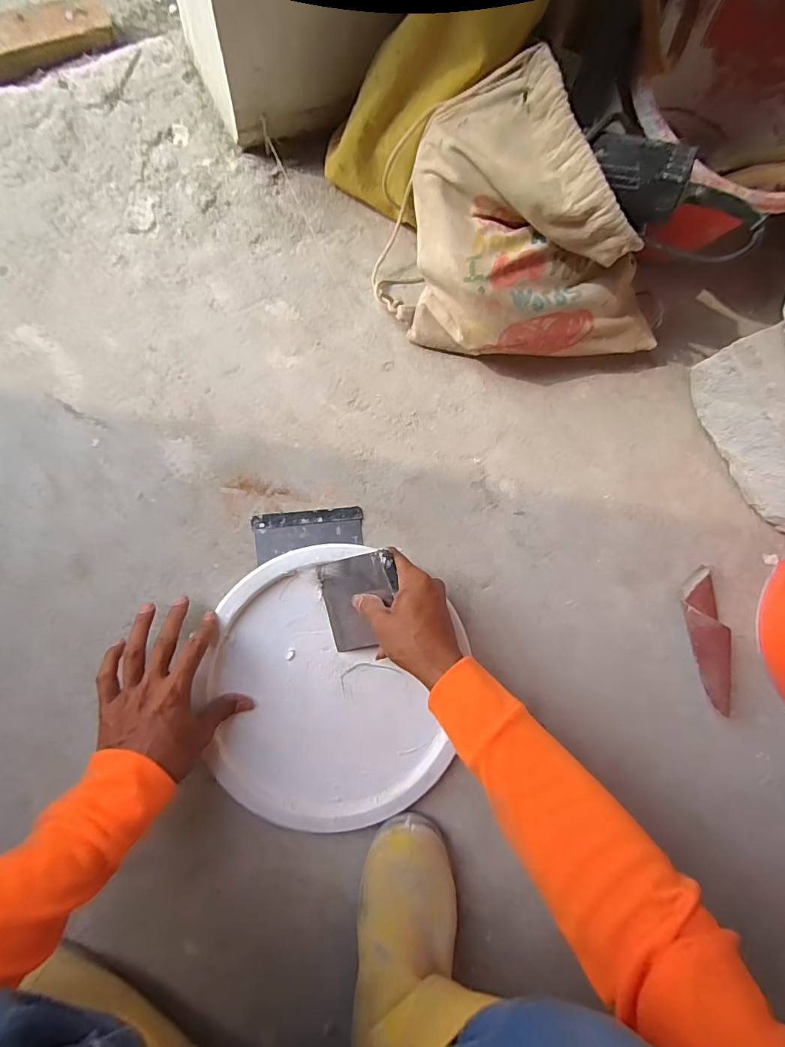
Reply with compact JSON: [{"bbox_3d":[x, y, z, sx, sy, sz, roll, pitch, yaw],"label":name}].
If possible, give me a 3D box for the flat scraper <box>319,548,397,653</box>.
[{"bbox_3d":[-0.031,0.084,0.493,0.015,0.100,0.097,-9,84,-53],"label":"flat scraper"}]

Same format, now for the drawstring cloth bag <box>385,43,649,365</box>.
[{"bbox_3d":[0.168,-0.290,0.493,0.306,0.198,0.190,6,85,-8],"label":"drawstring cloth bag"}]

